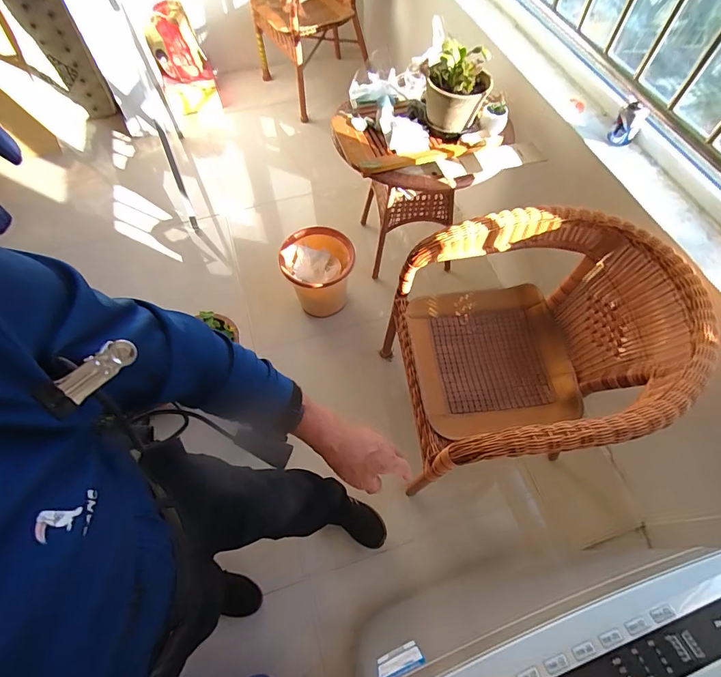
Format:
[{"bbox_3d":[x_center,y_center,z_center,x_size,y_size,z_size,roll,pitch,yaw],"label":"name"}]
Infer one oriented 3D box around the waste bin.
[{"bbox_3d":[-0.160,-0.233,1.576,0.272,0.288,0.263,0,61,0],"label":"waste bin"}]

